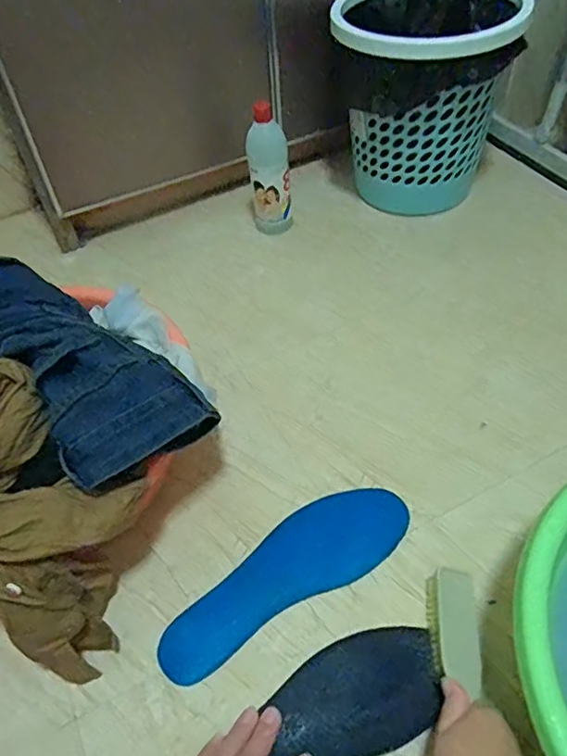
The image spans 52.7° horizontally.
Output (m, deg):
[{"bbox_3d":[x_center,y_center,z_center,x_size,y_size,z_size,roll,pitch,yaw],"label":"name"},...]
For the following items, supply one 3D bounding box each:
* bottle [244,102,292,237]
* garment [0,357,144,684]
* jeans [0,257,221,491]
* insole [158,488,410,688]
[{"bbox_3d":[-0.021,-0.307,0.863,0.054,0.186,0.051,13,54,15],"label":"bottle"},{"bbox_3d":[-0.232,0.131,0.531,0.203,0.202,0.169,26,58,24],"label":"garment"},{"bbox_3d":[-0.230,-0.025,0.566,0.333,0.073,0.132,35,60,28],"label":"jeans"},{"bbox_3d":[0.003,0.200,0.586,0.281,0.005,0.093,-31,55,-19],"label":"insole"}]

